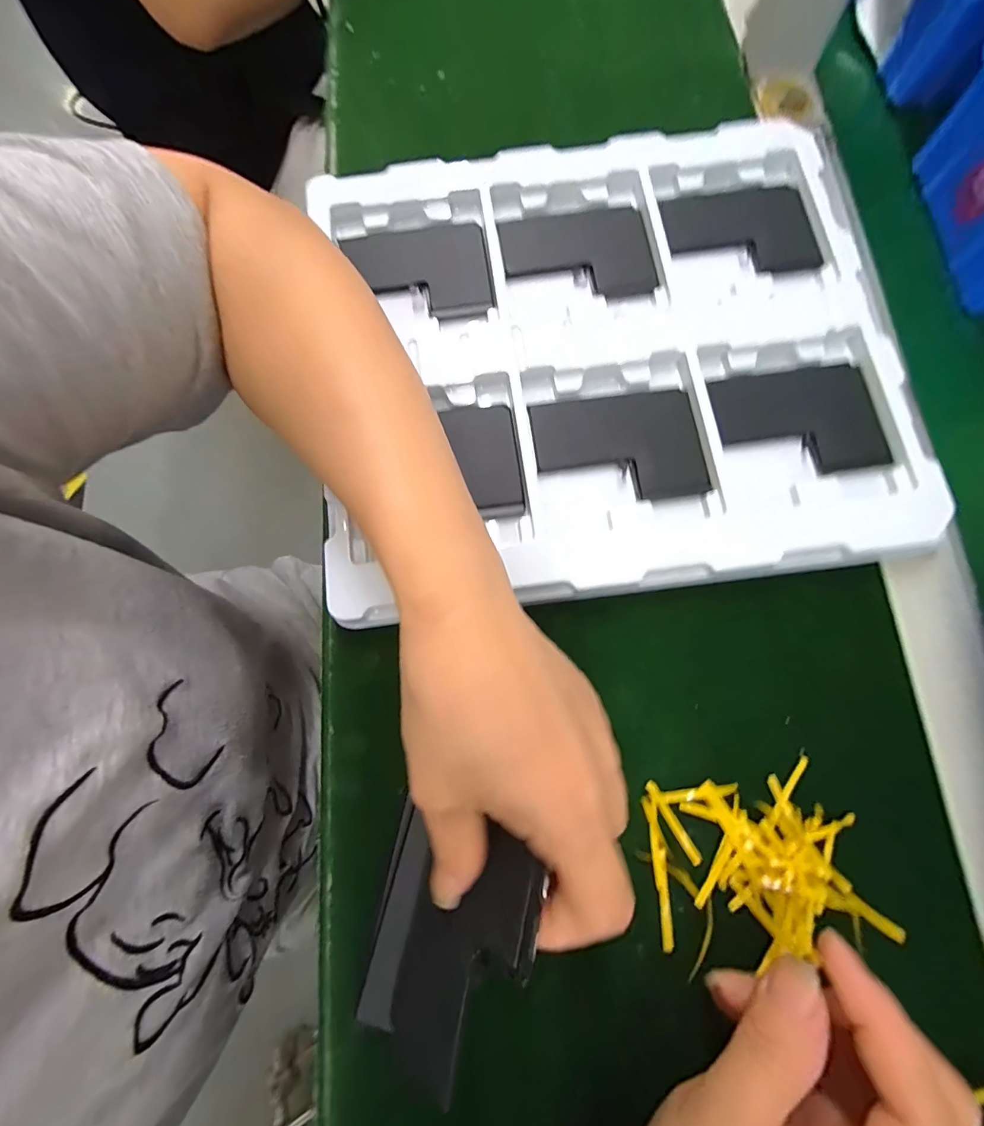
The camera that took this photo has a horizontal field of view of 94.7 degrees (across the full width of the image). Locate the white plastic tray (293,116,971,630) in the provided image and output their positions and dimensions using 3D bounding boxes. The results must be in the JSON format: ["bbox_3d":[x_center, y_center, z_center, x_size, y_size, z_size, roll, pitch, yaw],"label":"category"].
[{"bbox_3d":[0.062,-0.121,0.262,0.314,0.031,0.273,-7,75,0],"label":"white plastic tray"}]

